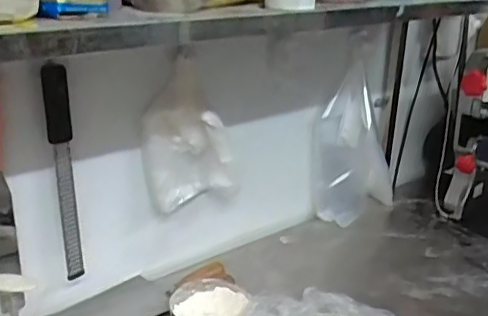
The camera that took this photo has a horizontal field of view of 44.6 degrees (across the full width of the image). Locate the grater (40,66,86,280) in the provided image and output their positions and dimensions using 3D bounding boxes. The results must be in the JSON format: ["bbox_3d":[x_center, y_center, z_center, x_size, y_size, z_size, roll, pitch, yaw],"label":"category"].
[{"bbox_3d":[-0.234,0.026,0.783,0.030,0.299,0.030,-10,22,-20],"label":"grater"}]

